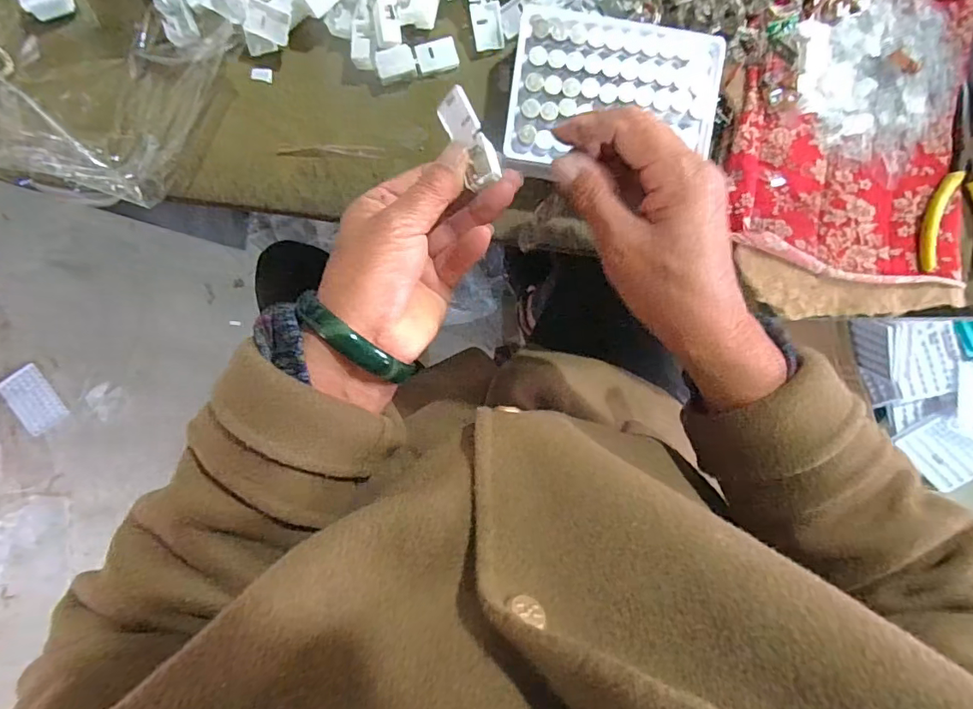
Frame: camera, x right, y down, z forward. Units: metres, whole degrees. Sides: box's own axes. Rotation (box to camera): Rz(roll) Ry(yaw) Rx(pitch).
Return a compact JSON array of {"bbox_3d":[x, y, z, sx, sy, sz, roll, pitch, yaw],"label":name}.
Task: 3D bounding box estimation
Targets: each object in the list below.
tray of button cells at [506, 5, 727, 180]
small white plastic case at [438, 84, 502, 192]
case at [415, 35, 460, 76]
[{"bbox_3d":[0.081,-0.161,0.311,0.131,0.010,0.098,7,93,-2],"label":"tray of button cells"},{"bbox_3d":[-0.010,-0.116,0.266,0.018,0.016,0.059,-24,76,-1],"label":"small white plastic case"},{"bbox_3d":[-0.033,-0.200,0.330,0.027,0.005,0.018,-19,95,0],"label":"case"}]

